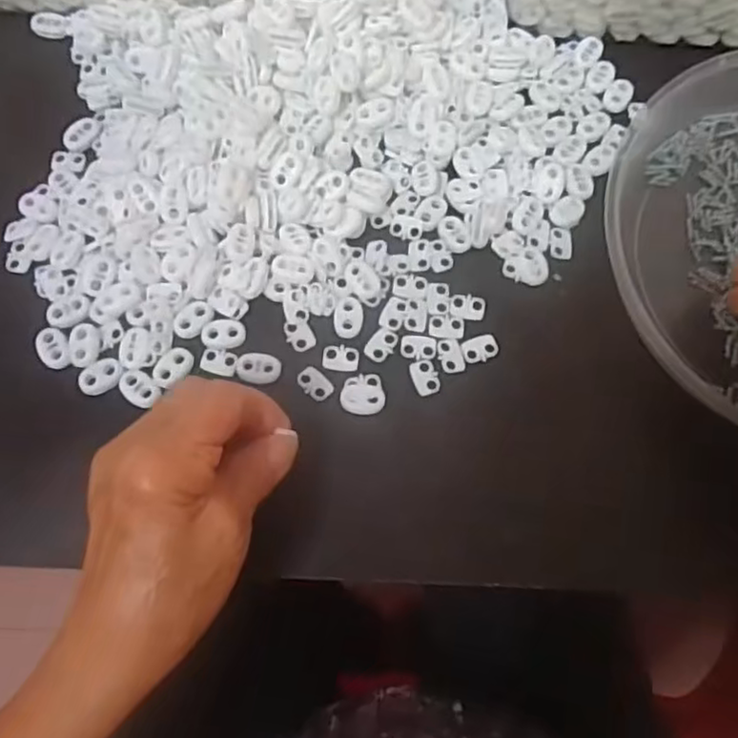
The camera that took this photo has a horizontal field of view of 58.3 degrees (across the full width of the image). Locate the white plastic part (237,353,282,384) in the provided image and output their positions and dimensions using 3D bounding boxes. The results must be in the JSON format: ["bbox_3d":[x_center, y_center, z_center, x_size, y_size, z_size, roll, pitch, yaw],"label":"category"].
[{"bbox_3d":[-0.056,0.000,0.339,0.022,0.004,0.016,4,73,0],"label":"white plastic part"}]

